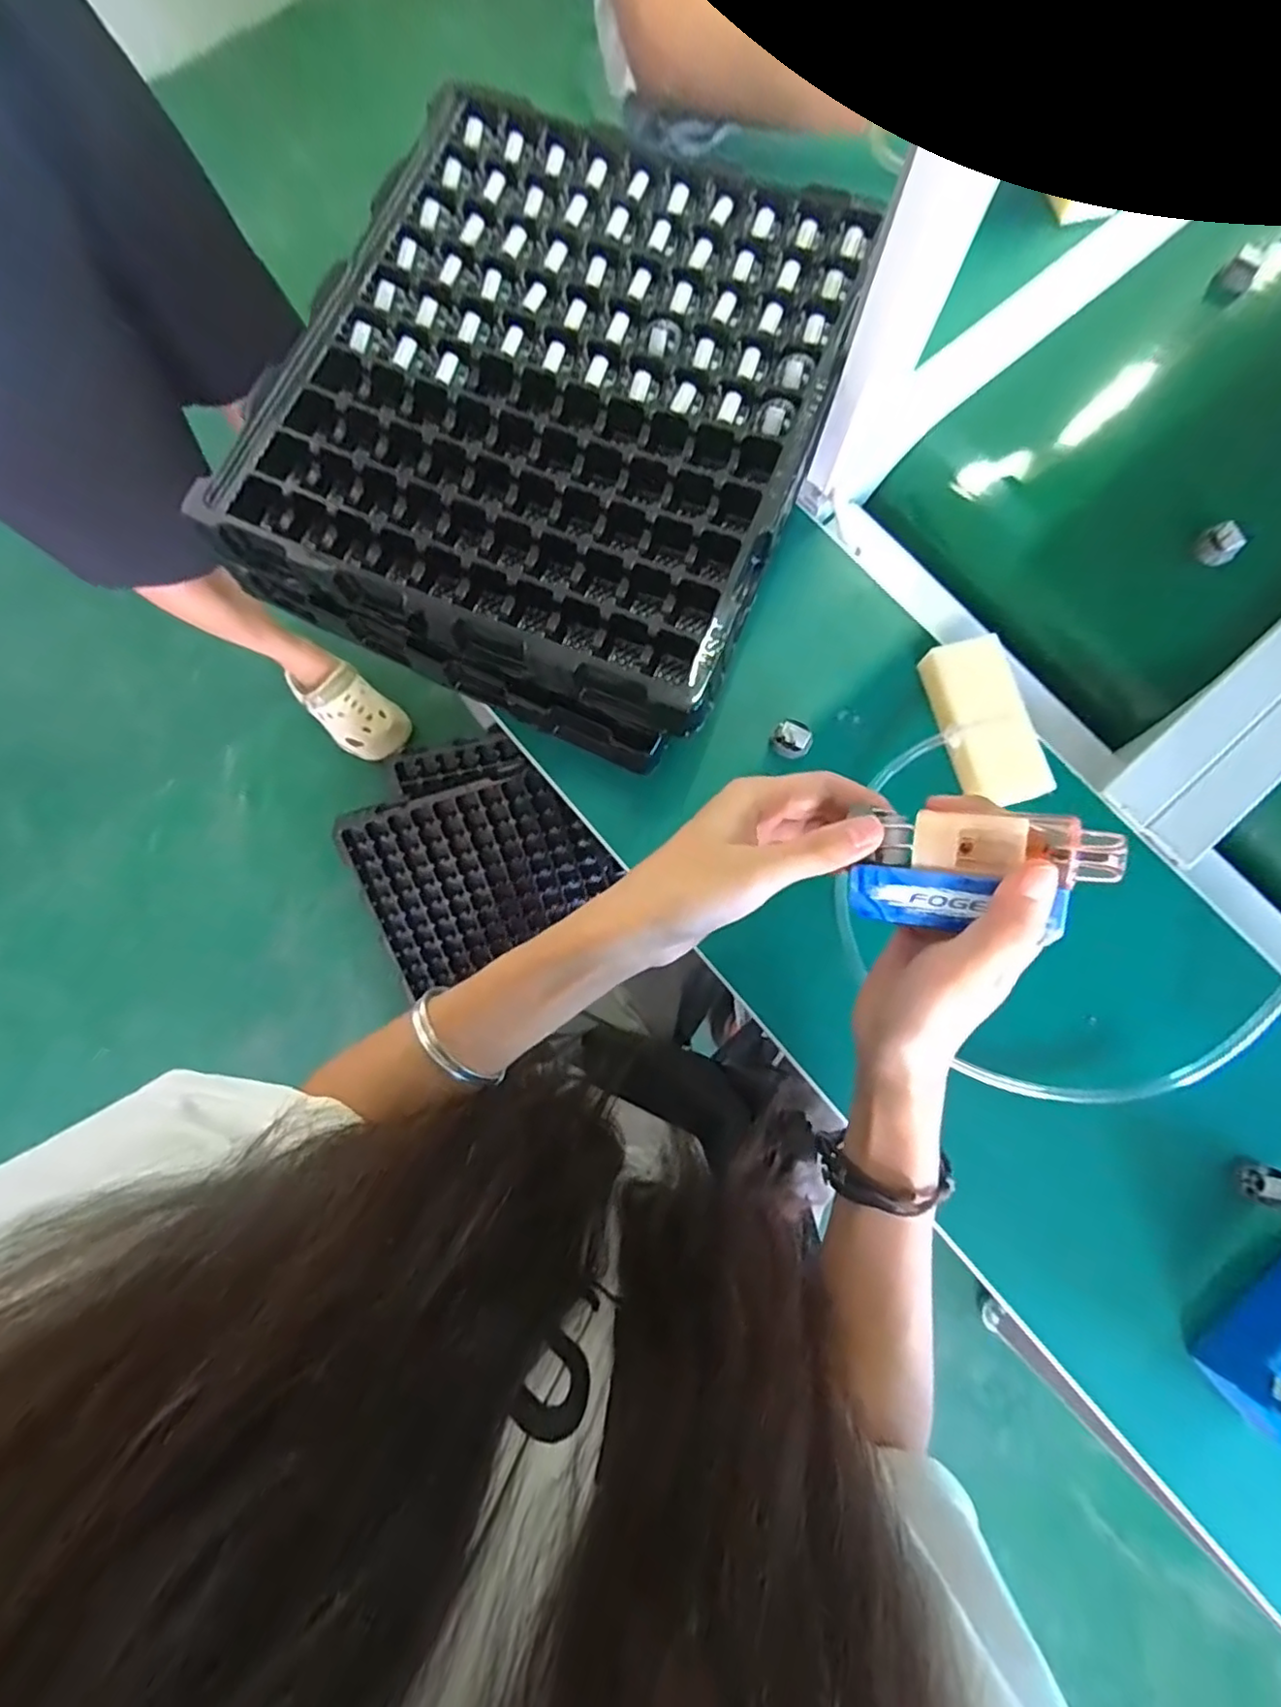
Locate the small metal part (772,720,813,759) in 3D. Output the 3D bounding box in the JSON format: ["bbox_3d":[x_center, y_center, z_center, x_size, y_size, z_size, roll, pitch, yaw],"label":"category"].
[{"bbox_3d":[0.110,-0.082,0.463,0.027,0.017,0.027,0,80,1],"label":"small metal part"}]

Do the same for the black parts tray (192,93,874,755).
[{"bbox_3d":[-0.050,-0.308,0.467,0.353,0.096,0.400,26,81,6],"label":"black parts tray"}]

